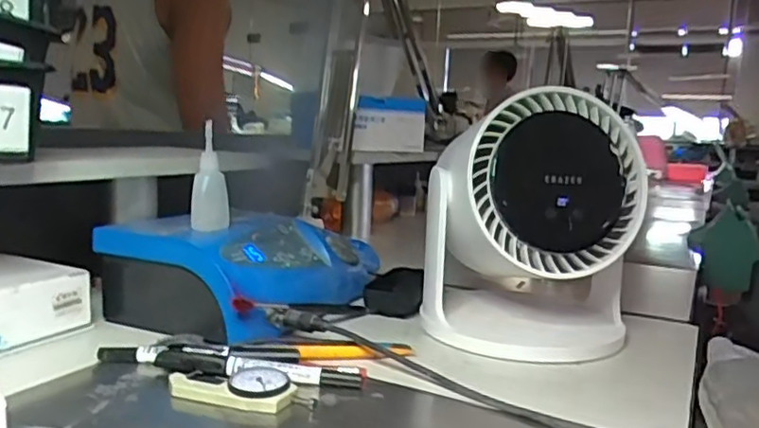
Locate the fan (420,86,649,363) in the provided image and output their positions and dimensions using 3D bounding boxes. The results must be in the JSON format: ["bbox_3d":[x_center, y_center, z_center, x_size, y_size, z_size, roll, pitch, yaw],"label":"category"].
[{"bbox_3d":[0.129,0.000,0.546,0.169,0.195,0.155,3,8,5],"label":"fan"}]

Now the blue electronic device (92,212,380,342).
[{"bbox_3d":[-0.112,0.041,0.615,0.182,0.073,0.266,7,9,28],"label":"blue electronic device"}]

